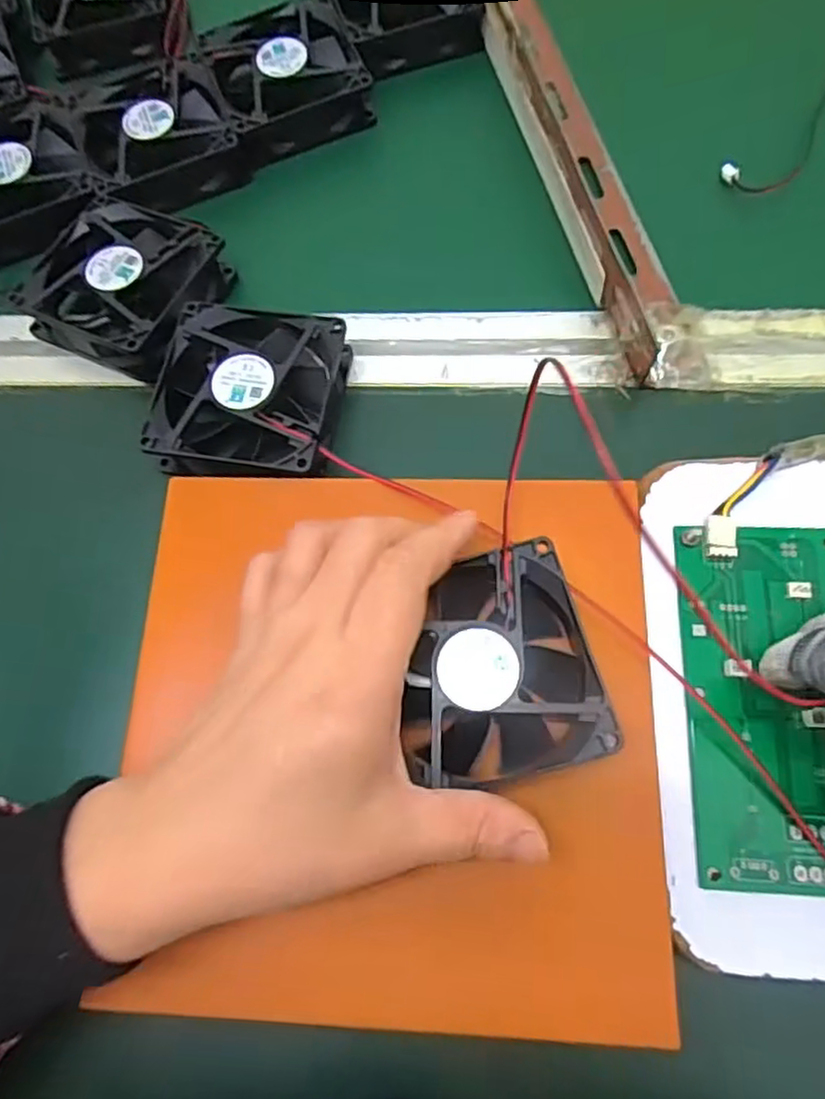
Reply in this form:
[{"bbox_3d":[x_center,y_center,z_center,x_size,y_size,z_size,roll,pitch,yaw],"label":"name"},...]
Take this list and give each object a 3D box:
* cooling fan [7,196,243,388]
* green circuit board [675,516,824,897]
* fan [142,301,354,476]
[{"bbox_3d":[-0.144,-0.133,0.345,0.082,0.029,0.083,23,71,10],"label":"cooling fan"},{"bbox_3d":[0.136,0.055,0.255,0.064,0.009,0.134,0,73,2],"label":"green circuit board"},{"bbox_3d":[-0.075,-0.073,0.316,0.081,0.023,0.081,8,69,5],"label":"fan"}]

